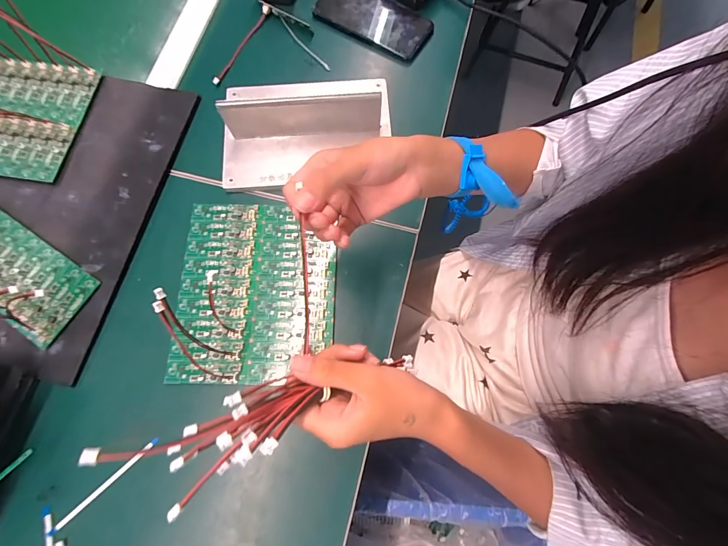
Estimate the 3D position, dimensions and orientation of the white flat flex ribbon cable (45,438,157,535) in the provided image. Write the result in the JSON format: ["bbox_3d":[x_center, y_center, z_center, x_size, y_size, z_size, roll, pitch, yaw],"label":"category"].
[{"bbox_3d":[-0.248,0.204,0.325,0.117,0.004,0.006,-42,80,-10],"label":"white flat flex ribbon cable"}]

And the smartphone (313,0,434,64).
[{"bbox_3d":[0.015,-0.349,0.464,0.158,0.014,0.083,30,77,7],"label":"smartphone"}]

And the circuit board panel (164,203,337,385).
[{"bbox_3d":[-0.115,0.018,0.367,0.165,0.009,0.192,2,75,0],"label":"circuit board panel"}]

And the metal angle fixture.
[{"bbox_3d":[-0.070,-0.178,0.393,0.193,0.061,0.139,-3,75,-1],"label":"metal angle fixture"}]

